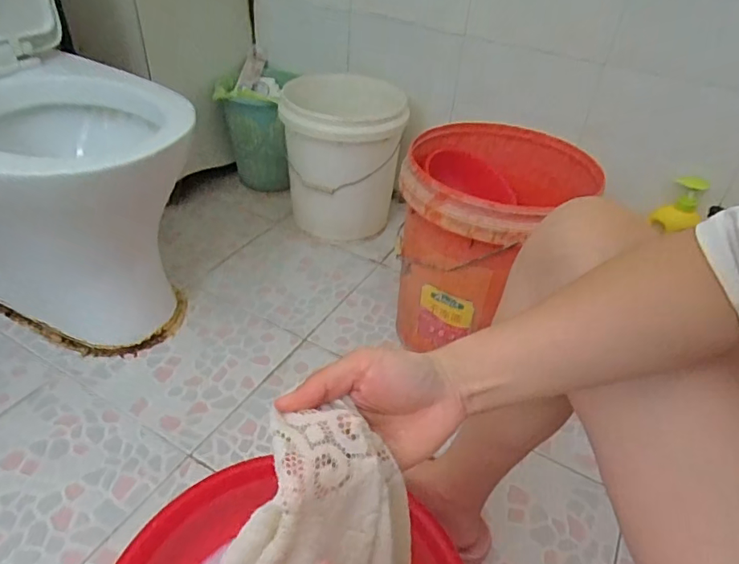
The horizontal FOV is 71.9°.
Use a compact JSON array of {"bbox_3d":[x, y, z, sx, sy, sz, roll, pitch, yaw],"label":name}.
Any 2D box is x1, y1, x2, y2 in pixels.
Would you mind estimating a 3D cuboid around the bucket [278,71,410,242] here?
[{"bbox_3d":[-0.067,-0.303,1.226,0.274,0.299,0.287,4,33,-3],"label":"bucket"}]

